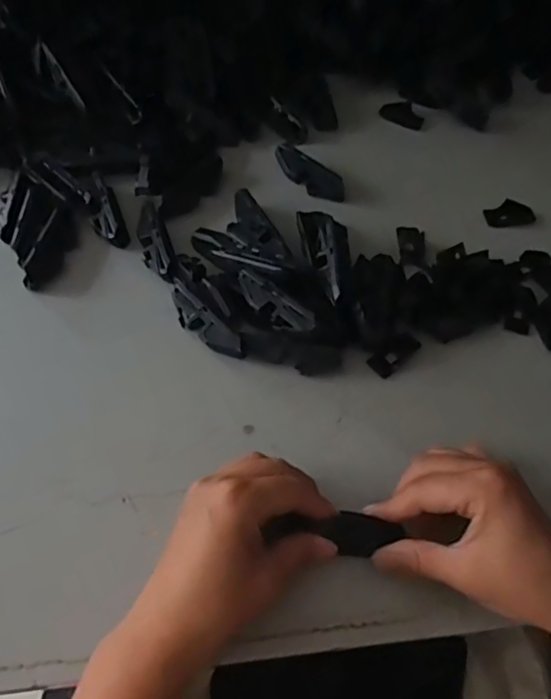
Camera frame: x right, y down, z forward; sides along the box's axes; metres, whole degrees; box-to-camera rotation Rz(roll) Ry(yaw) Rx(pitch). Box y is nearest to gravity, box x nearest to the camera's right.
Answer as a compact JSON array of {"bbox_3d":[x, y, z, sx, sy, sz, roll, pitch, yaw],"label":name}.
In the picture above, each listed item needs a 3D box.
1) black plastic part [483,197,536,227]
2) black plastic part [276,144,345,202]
[{"bbox_3d":[0.199,-0.116,0.501,0.040,0.009,0.021,-8,60,-8],"label":"black plastic part"},{"bbox_3d":[0.028,-0.150,0.507,0.070,0.021,0.019,37,64,18],"label":"black plastic part"}]

